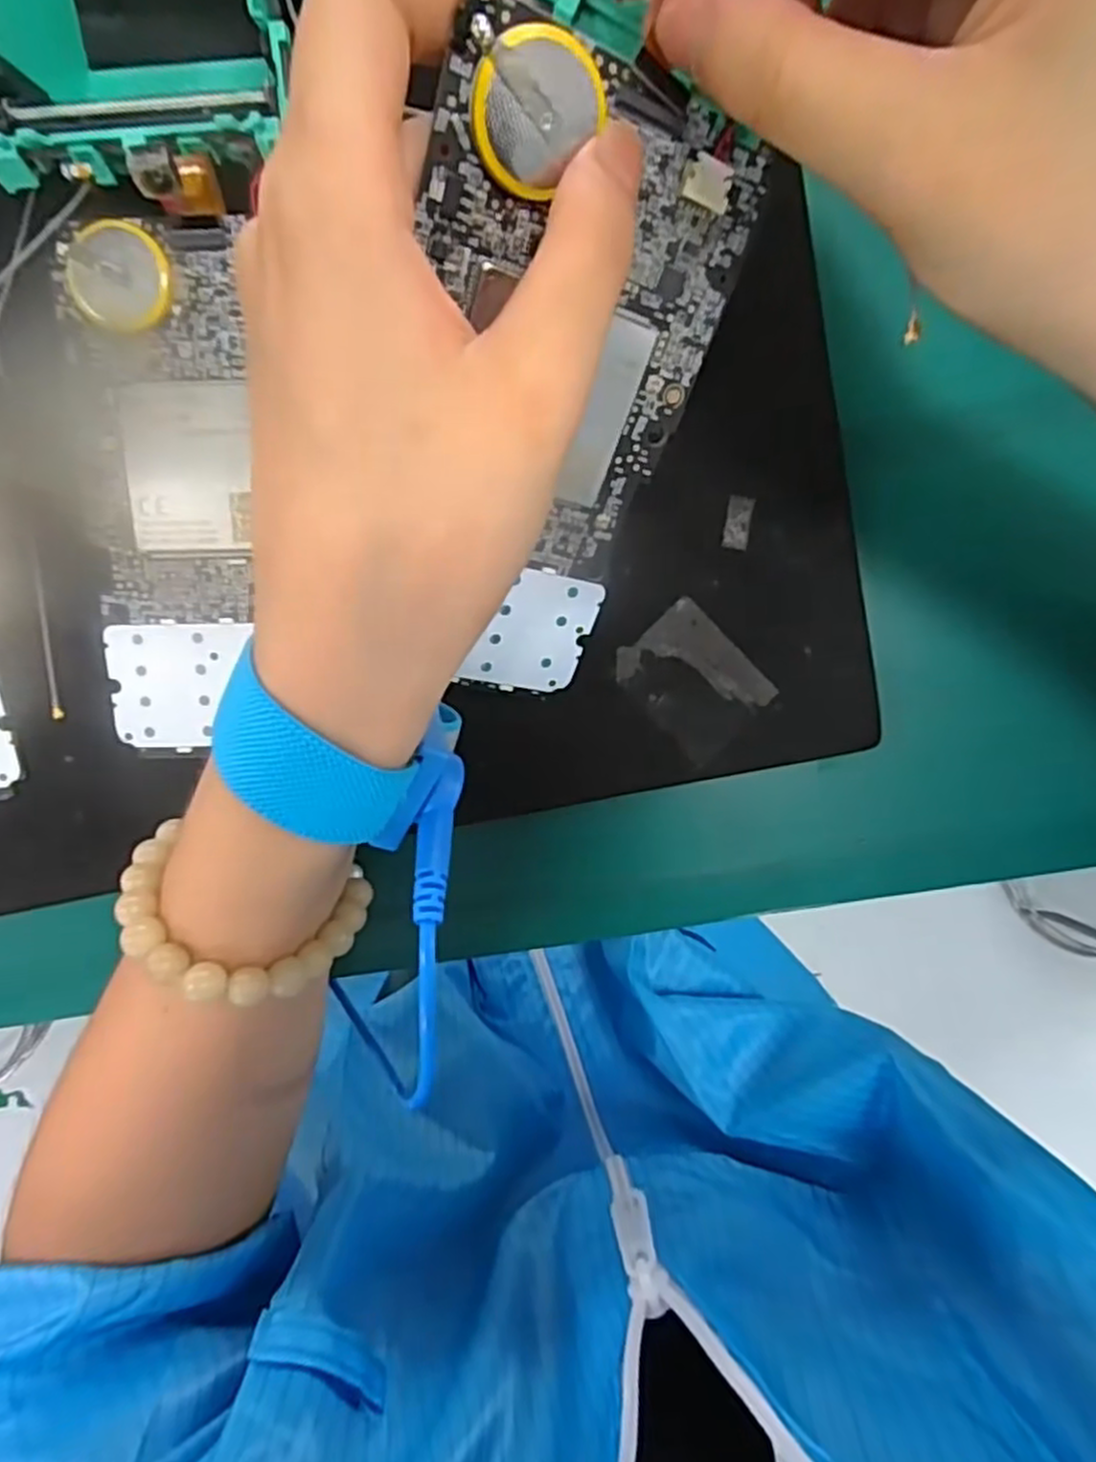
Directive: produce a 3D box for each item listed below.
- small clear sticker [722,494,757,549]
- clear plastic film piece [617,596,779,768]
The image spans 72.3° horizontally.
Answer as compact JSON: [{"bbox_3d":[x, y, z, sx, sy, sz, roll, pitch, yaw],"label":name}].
[{"bbox_3d":[0.052,-0.057,0.205,0.007,0.004,0.014,8,95,-3],"label":"small clear sticker"},{"bbox_3d":[0.041,-0.014,0.213,0.030,0.004,0.039,-45,95,2],"label":"clear plastic film piece"}]

